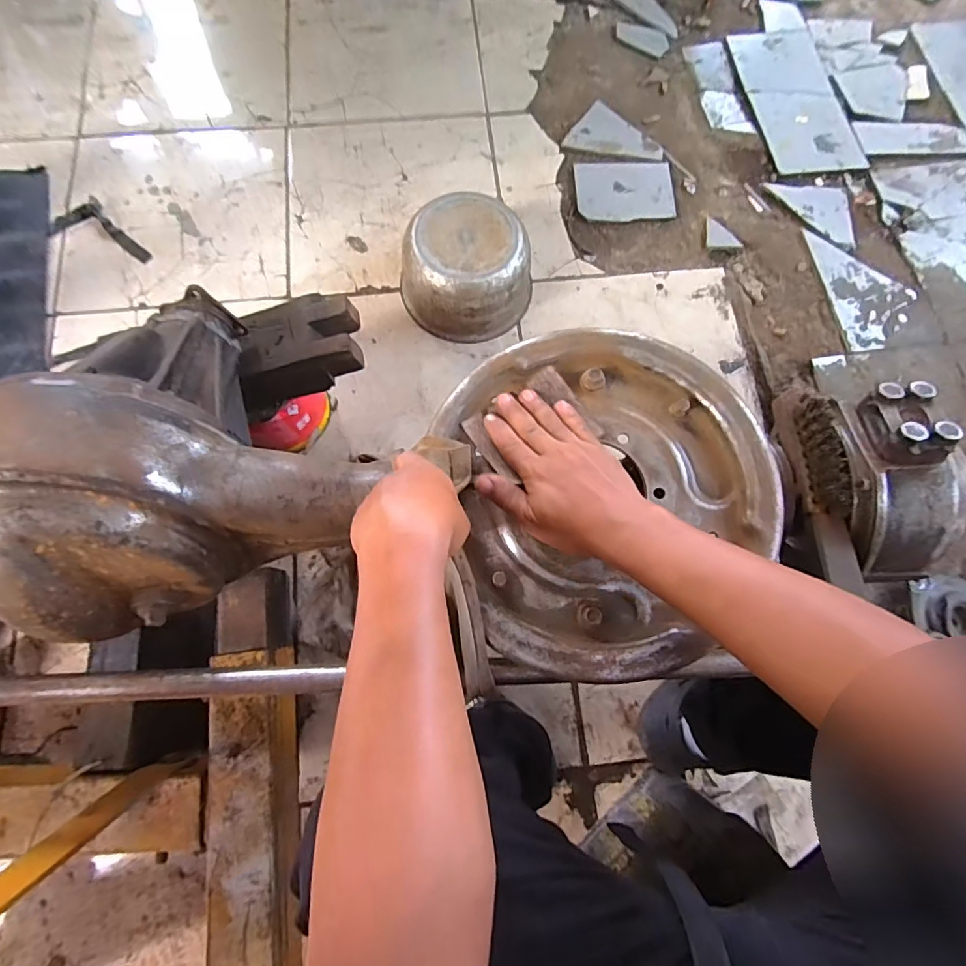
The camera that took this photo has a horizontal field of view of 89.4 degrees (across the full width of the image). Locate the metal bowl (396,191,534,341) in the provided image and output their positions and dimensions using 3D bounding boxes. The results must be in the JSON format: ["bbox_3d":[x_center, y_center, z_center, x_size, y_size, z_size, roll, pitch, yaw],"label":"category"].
[{"bbox_3d":[-0.025,-0.362,0.830,0.222,0.124,0.200,5,76,-1],"label":"metal bowl"}]

